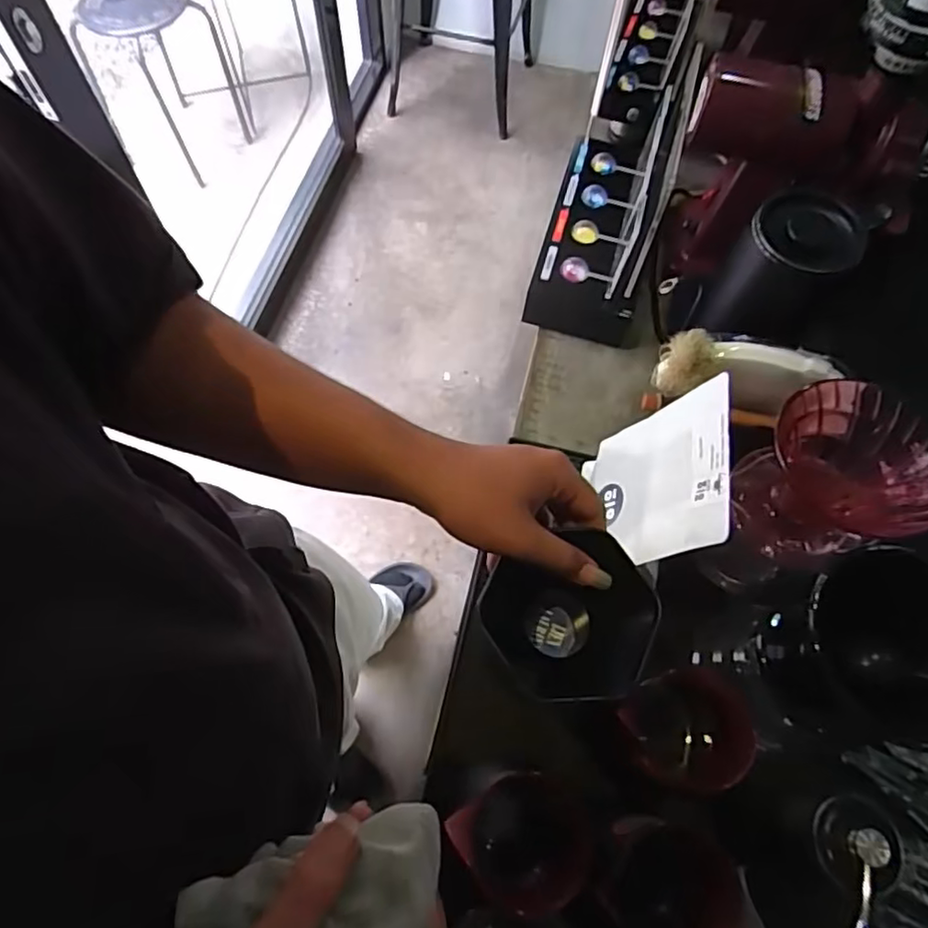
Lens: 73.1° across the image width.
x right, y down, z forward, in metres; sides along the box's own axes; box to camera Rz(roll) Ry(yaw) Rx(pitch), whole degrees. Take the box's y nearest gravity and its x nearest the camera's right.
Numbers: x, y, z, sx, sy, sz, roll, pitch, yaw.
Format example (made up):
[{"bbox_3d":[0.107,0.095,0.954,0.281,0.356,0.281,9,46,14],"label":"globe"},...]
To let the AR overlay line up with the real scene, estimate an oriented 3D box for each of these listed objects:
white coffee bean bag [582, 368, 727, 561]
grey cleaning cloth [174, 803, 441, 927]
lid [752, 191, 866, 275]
[{"bbox_3d":[0.144,0.016,0.489,0.009,0.158,0.128,22,65,-17],"label":"white coffee bean bag"},{"bbox_3d":[-0.066,0.191,0.268,0.116,0.050,0.055,-12,66,-8],"label":"grey cleaning cloth"},{"bbox_3d":[0.286,-0.191,0.516,0.082,0.017,0.082,1,65,-1],"label":"lid"}]

